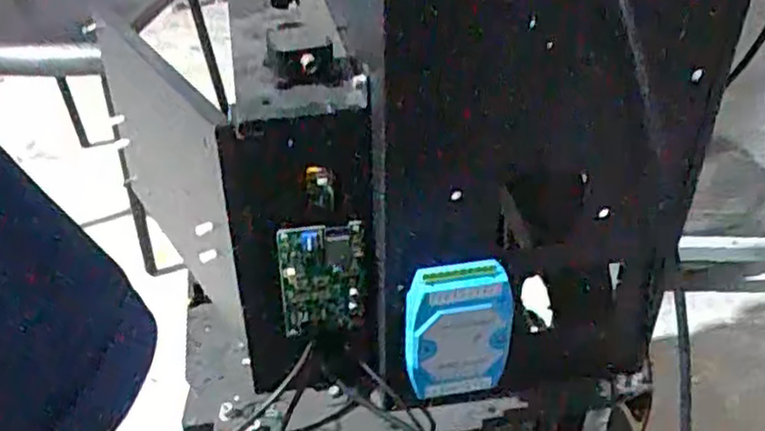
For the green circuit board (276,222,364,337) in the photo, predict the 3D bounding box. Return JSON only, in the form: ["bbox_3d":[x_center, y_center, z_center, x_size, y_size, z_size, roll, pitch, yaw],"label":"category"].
[{"bbox_3d":[-0.044,0.047,0.527,0.059,0.095,0.009,-3,35,-4],"label":"green circuit board"}]

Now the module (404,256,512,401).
[{"bbox_3d":[0.050,0.082,0.500,0.070,0.105,0.023,-6,35,-9],"label":"module"}]

